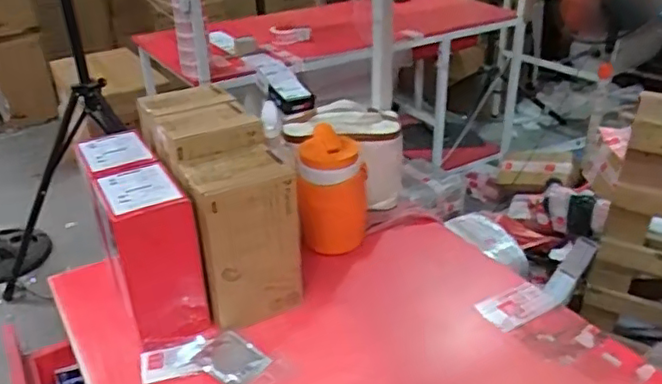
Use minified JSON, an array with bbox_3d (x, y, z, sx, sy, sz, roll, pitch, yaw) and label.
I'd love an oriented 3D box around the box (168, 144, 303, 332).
[{"bbox_3d":[-0.136,0.071,0.937,0.149,0.250,0.120,-16,34,-22],"label":"box"}]

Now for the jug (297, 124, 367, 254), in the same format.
[{"bbox_3d":[0.004,-0.001,1.109,0.119,0.201,0.114,-1,31,1],"label":"jug"}]

